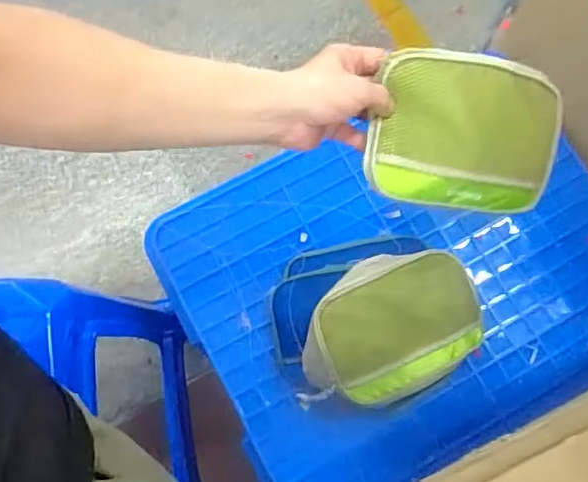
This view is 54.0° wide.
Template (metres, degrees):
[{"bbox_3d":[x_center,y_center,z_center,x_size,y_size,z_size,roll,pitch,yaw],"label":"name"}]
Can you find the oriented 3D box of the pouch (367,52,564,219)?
[{"bbox_3d":[0.161,-0.100,0.540,0.192,0.026,0.137,5,95,-14],"label":"pouch"}]

